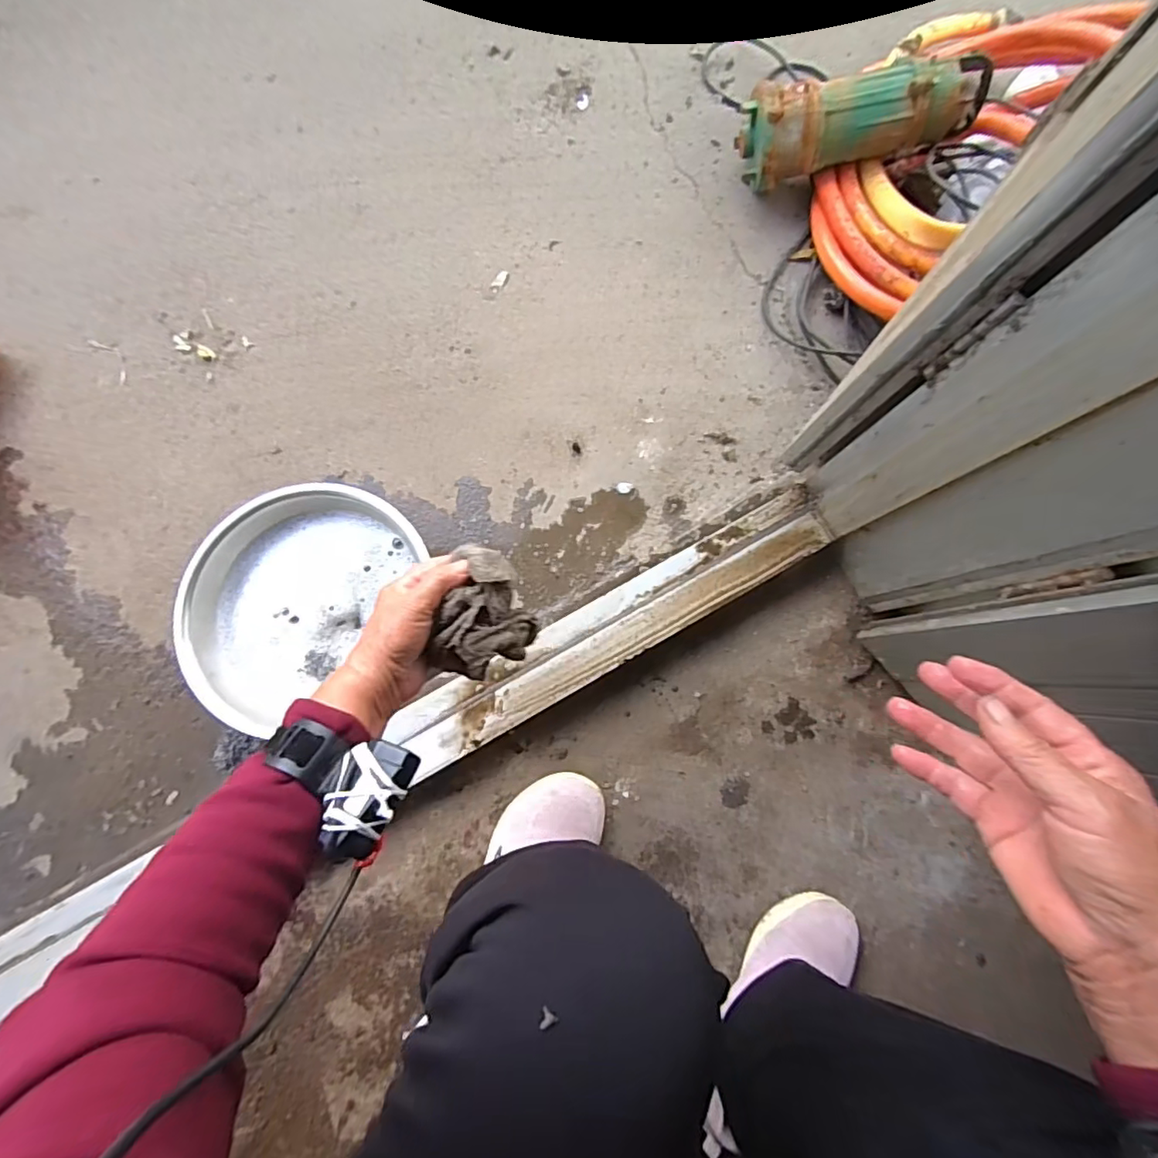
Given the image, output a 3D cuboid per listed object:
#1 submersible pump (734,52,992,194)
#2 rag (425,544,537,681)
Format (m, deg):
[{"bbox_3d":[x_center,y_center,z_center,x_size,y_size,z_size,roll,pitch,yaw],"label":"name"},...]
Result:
[{"bbox_3d":[0.415,-0.676,0.831,0.337,0.113,0.110,-7,81,-2],"label":"submersible pump"},{"bbox_3d":[-0.072,0.031,0.451,0.068,0.061,0.097,14,81,1],"label":"rag"}]

